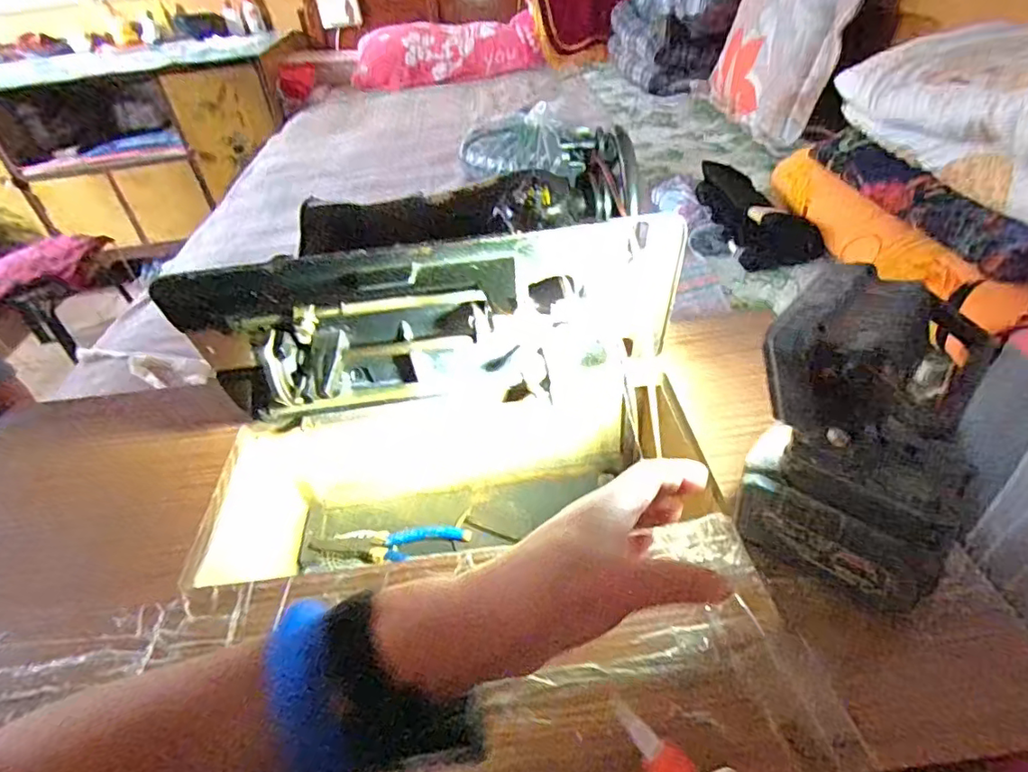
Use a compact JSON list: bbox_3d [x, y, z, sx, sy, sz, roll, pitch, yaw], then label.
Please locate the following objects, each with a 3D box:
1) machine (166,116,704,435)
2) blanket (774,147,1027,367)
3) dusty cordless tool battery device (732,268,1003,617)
[{"bbox_3d":[-0.057,-0.097,0.533,0.394,0.154,0.243,-2,41,5],"label":"machine"},{"bbox_3d":[0.649,-0.228,0.807,0.343,0.091,0.473,-6,41,1],"label":"blanket"},{"bbox_3d":[0.208,0.037,0.340,0.121,0.196,0.077,22,49,29],"label":"dusty cordless tool battery device"}]

